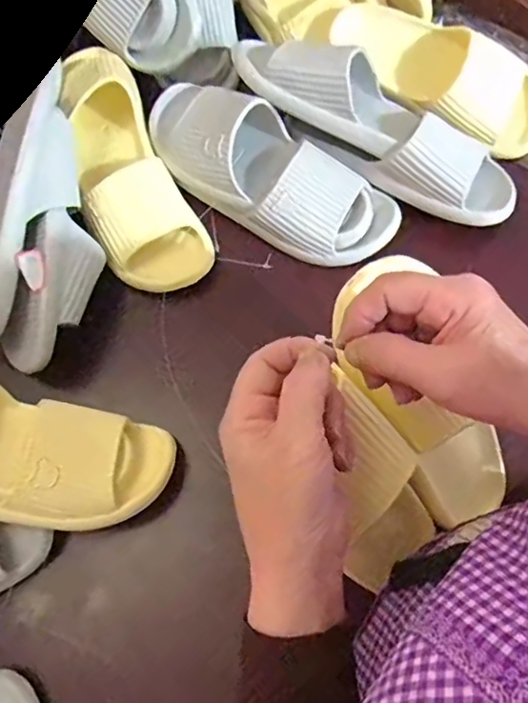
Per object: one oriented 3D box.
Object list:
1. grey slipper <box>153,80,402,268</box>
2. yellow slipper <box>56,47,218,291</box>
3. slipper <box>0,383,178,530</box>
[{"bbox_3d":[0.002,-0.191,0.578,0.280,0.078,0.101,31,75,12],"label":"grey slipper"},{"bbox_3d":[-0.154,-0.202,0.598,0.112,0.068,0.292,-25,72,-6],"label":"yellow slipper"},{"bbox_3d":[-0.220,0.086,0.482,0.278,0.072,0.113,13,71,-11],"label":"slipper"}]

